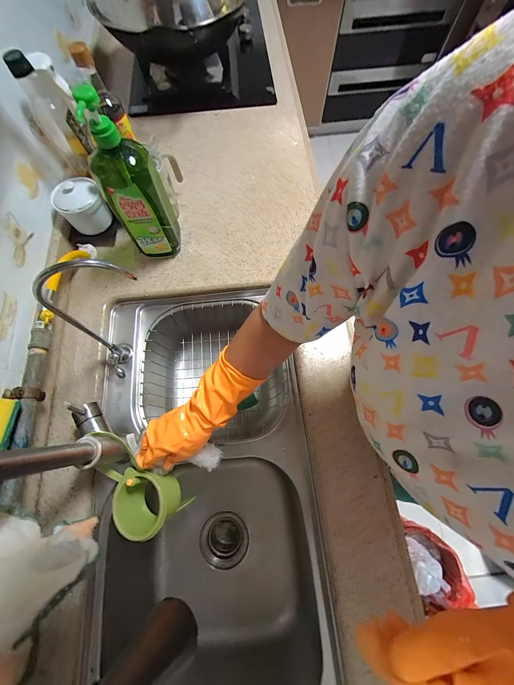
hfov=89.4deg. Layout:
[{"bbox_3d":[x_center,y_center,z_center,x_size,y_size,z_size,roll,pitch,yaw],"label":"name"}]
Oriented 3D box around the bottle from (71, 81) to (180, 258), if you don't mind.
[{"bbox_3d":[-0.205,-0.253,0.448,0.098,0.287,0.052,-30,73,-10],"label":"bottle"}]

